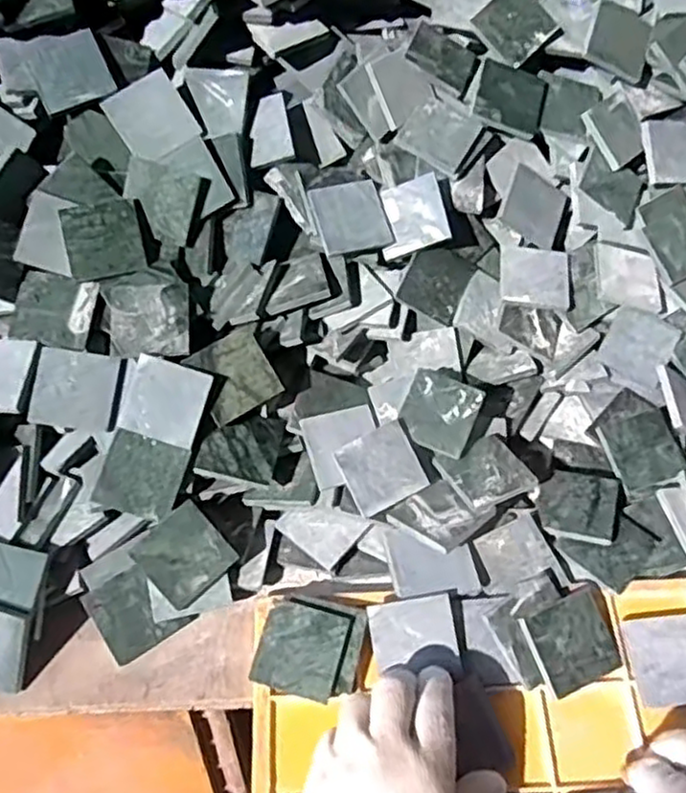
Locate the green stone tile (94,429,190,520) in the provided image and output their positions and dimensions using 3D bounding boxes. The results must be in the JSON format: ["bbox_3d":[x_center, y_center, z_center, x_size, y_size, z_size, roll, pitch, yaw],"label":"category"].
[{"bbox_3d":[-0.129,0.051,0.456,0.050,0.004,0.049,17,81,-5],"label":"green stone tile"}]

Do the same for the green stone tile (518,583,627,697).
[{"bbox_3d":[0.138,0.147,0.426,0.052,0.005,0.049,-19,75,-19],"label":"green stone tile"}]

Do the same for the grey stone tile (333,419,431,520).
[{"bbox_3d":[0.026,0.048,0.474,0.050,0.007,0.049,-26,83,-11],"label":"grey stone tile"}]

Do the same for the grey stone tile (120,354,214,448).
[{"bbox_3d":[-0.115,0.003,0.459,0.049,0.004,0.050,18,89,1],"label":"grey stone tile"}]

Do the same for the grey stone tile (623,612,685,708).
[{"bbox_3d":[0.199,0.156,0.423,0.049,0.006,0.049,-6,53,-3],"label":"grey stone tile"}]

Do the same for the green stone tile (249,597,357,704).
[{"bbox_3d":[-0.026,0.153,0.428,0.051,0.004,0.052,11,69,14],"label":"green stone tile"}]

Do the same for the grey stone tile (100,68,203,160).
[{"bbox_3d":[-0.132,-0.193,0.492,0.049,0.007,0.051,-32,99,-5],"label":"grey stone tile"}]

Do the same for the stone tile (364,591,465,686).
[{"bbox_3d":[0.043,0.144,0.419,0.050,0.009,0.046,-12,74,7],"label":"stone tile"}]

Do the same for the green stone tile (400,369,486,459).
[{"bbox_3d":[0.067,0.011,0.488,0.050,0.004,0.050,21,82,14],"label":"green stone tile"}]

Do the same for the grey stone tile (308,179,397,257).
[{"bbox_3d":[0.006,-0.127,0.502,0.052,0.004,0.049,-16,86,-17],"label":"grey stone tile"}]

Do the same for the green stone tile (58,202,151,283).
[{"bbox_3d":[-0.164,-0.107,0.487,0.050,0.048,0.005,-14,9,-16],"label":"green stone tile"}]

